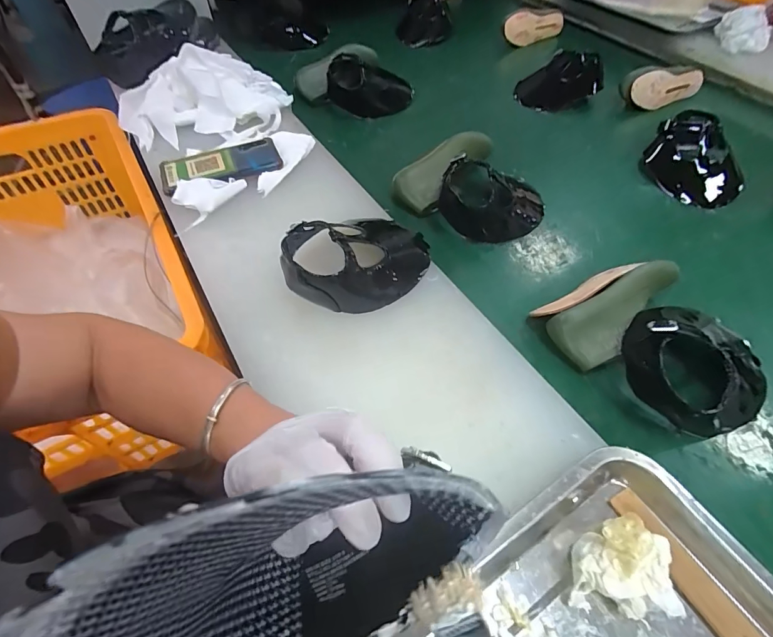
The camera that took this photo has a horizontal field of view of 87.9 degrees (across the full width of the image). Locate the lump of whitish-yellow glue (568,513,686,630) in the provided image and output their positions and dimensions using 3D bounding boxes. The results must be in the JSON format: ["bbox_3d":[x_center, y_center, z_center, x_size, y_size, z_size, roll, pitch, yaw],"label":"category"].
[{"bbox_3d":[0.159,0.167,0.272,0.061,0.035,0.056,8,54,5],"label":"lump of whitish-yellow glue"}]

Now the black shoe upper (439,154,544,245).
[{"bbox_3d":[0.153,-0.174,0.557,0.133,0.081,0.130,19,56,13],"label":"black shoe upper"}]

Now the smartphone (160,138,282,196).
[{"bbox_3d":[-0.234,-0.219,0.566,0.162,0.010,0.080,-19,56,-14],"label":"smartphone"}]

